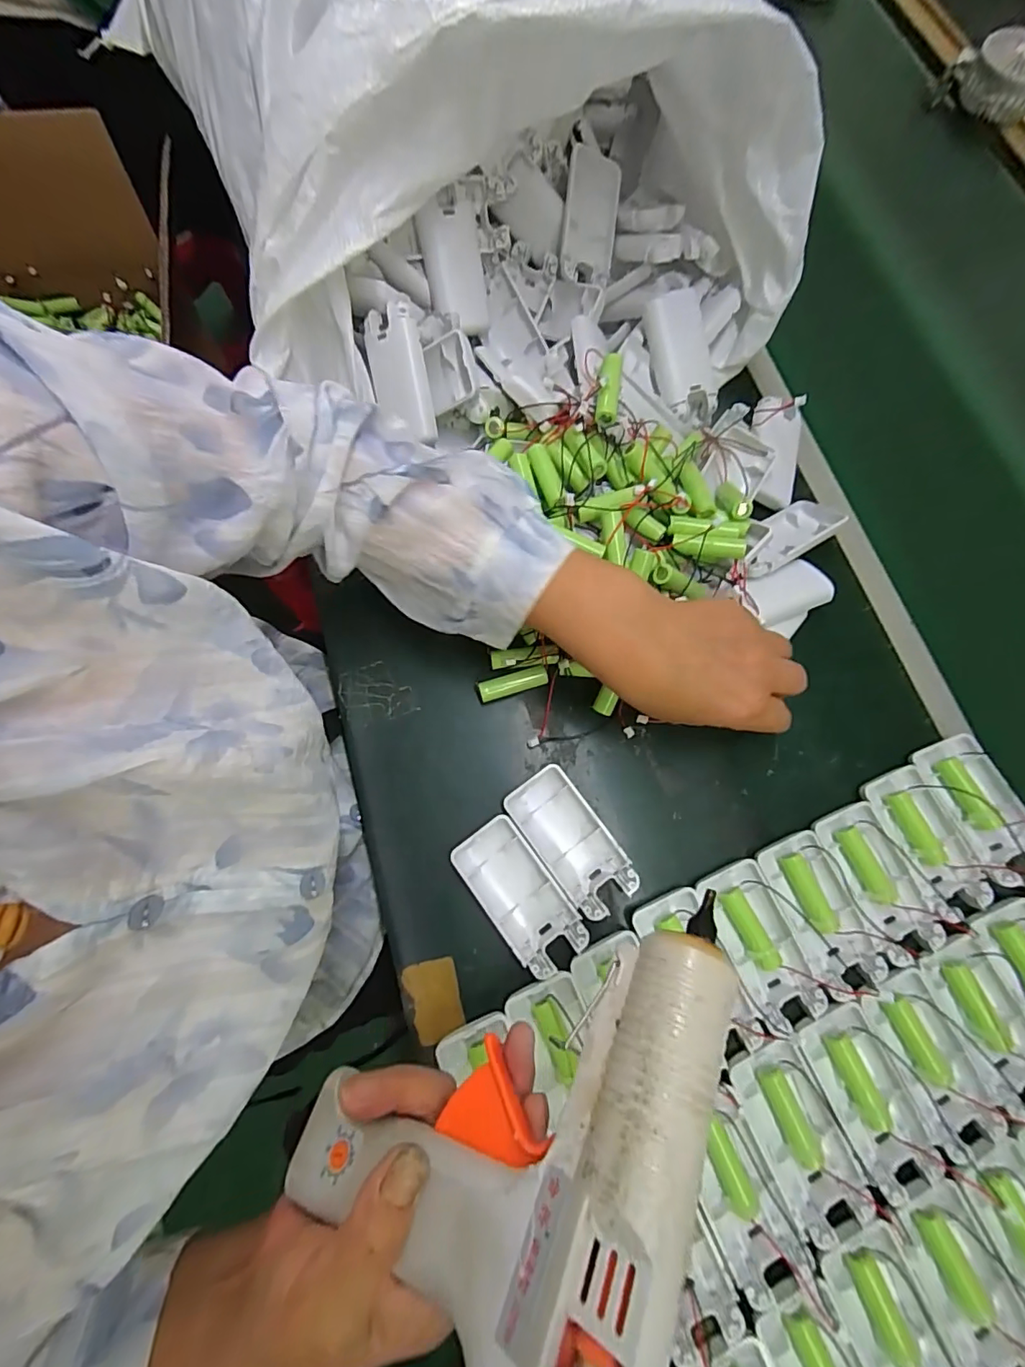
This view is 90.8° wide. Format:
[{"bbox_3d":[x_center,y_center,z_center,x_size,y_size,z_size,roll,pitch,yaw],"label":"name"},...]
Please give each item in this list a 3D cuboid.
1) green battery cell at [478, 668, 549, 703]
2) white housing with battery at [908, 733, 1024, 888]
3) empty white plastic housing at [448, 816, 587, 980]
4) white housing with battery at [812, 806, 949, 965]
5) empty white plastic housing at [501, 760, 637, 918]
[{"bbox_3d":[0.001,0.001,0.362,0.050,0.012,0.013,-14,76,-7],"label":"green battery cell"},{"bbox_3d":[0.315,0.083,0.340,0.043,0.015,0.092,-22,77,-8],"label":"white housing with battery"},{"bbox_3d":[0.004,0.135,0.321,0.045,0.013,0.092,-35,79,-11],"label":"empty white plastic housing"},{"bbox_3d":[0.234,0.128,0.327,0.045,0.014,0.092,-19,77,-8],"label":"white housing with battery"},{"bbox_3d":[0.038,0.103,0.332,0.046,0.013,0.093,-35,79,-11],"label":"empty white plastic housing"}]

